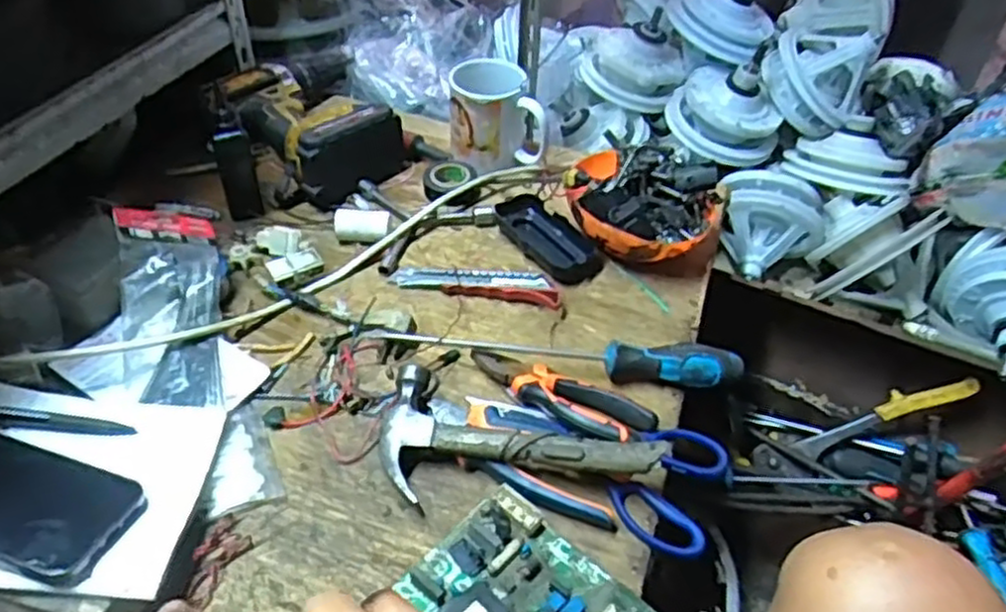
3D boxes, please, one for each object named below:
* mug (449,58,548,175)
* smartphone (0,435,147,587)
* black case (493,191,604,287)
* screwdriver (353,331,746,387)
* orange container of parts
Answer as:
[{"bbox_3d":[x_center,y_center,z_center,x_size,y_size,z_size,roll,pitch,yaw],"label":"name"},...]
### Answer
[{"bbox_3d":[-0.008,-0.205,0.811,0.096,0.086,0.074,-5,46,-9],"label":"mug"},{"bbox_3d":[-0.319,0.120,0.480,0.165,0.009,0.078,18,33,7],"label":"smartphone"},{"bbox_3d":[0.042,-0.068,0.748,0.060,0.021,0.125,-28,54,-28],"label":"black case"},{"bbox_3d":[0.038,0.032,0.636,0.319,0.036,0.044,7,45,2],"label":"screwdriver"},{"bbox_3d":[0.136,-0.097,0.733,0.150,0.083,0.135,17,47,12],"label":"orange container of parts"}]

